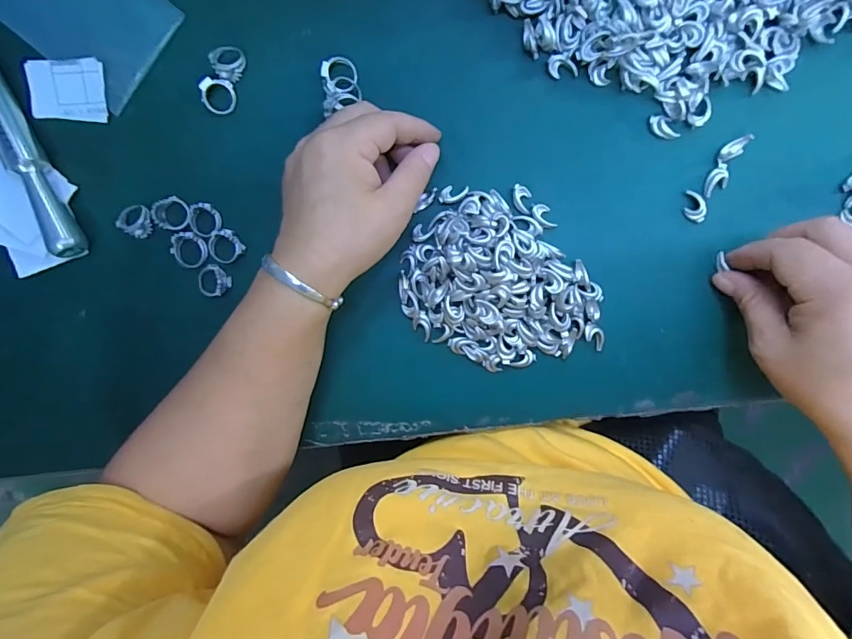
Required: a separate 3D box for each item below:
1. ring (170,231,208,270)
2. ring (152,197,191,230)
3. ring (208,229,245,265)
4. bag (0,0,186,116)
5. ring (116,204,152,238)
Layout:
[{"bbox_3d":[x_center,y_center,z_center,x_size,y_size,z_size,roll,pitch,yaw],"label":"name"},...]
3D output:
[{"bbox_3d":[-0.160,-0.047,0.292,0.022,0.009,0.023,0,96,4],"label":"ring"},{"bbox_3d":[-0.171,-0.071,0.289,0.024,0.013,0.022,0,96,4],"label":"ring"},{"bbox_3d":[-0.136,-0.048,0.294,0.022,0.008,0.022,0,96,4],"label":"ring"},{"bbox_3d":[-0.229,-0.205,0.280,0.123,0.004,0.077,39,97,-1],"label":"bag"},{"bbox_3d":[-0.196,-0.067,0.294,0.020,0.011,0.021,0,96,4],"label":"ring"}]

